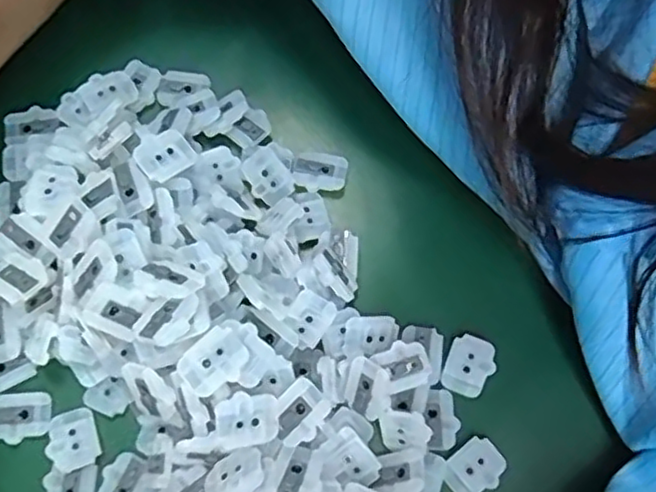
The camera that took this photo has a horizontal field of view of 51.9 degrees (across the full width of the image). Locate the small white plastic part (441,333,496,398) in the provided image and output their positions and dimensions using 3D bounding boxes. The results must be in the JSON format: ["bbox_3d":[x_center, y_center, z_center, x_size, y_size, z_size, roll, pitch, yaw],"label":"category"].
[{"bbox_3d":[0.053,0.045,0.253,0.017,0.004,0.022,20,73,5],"label":"small white plastic part"}]

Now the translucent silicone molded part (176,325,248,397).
[{"bbox_3d":[-0.037,0.037,0.216,0.021,0.005,0.016,-39,77,-12],"label":"translucent silicone molded part"}]

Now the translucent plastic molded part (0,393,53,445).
[{"bbox_3d":[-0.113,0.062,0.245,0.022,0.004,0.017,-5,72,-3],"label":"translucent plastic molded part"}]

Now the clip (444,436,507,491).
[{"bbox_3d":[0.053,0.080,0.243,0.021,0.004,0.017,-37,76,-12],"label":"clip"}]

